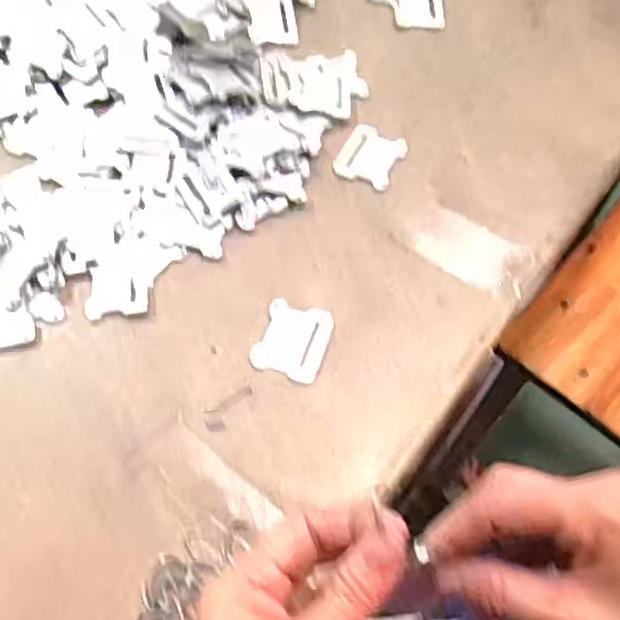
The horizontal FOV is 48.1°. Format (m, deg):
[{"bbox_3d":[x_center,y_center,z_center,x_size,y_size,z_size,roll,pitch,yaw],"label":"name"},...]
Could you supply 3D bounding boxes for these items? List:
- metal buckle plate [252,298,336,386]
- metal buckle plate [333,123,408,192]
[{"bbox_3d":[-0.012,0.020,0.473,0.046,0.004,0.053,18,67,10],"label":"metal buckle plate"},{"bbox_3d":[0.048,-0.121,0.547,0.046,0.004,0.053,24,65,14],"label":"metal buckle plate"}]

